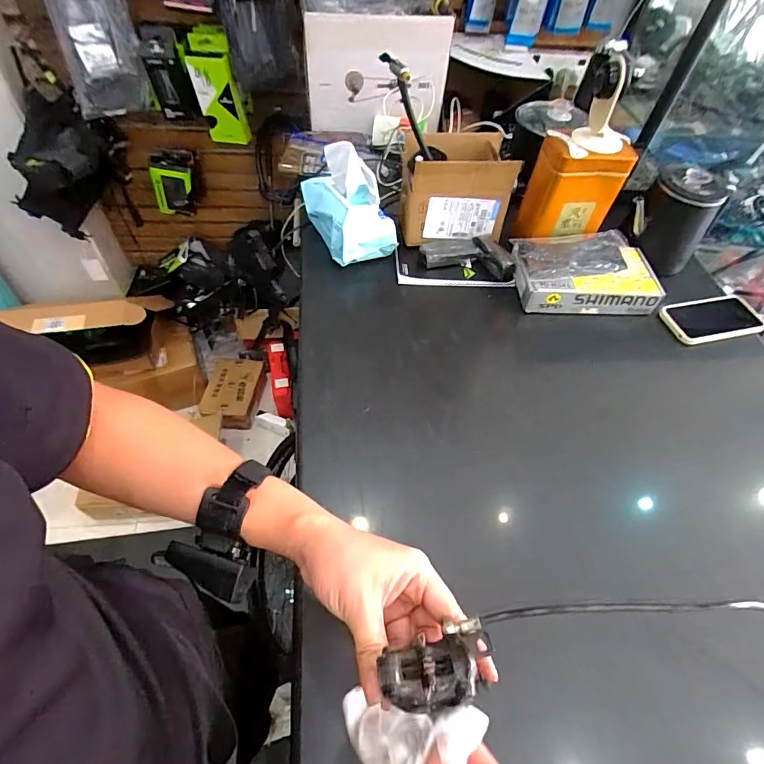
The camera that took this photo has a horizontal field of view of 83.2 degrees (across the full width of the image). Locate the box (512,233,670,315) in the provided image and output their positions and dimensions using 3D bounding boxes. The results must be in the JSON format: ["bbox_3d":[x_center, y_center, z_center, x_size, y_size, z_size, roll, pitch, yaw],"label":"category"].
[{"bbox_3d":[0.355,-0.193,0.762,0.244,0.062,0.144,-1,55,-6],"label":"box"}]

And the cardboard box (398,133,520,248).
[{"bbox_3d":[0.132,-0.359,0.800,0.186,0.164,0.147,-5,56,-8],"label":"cardboard box"}]

